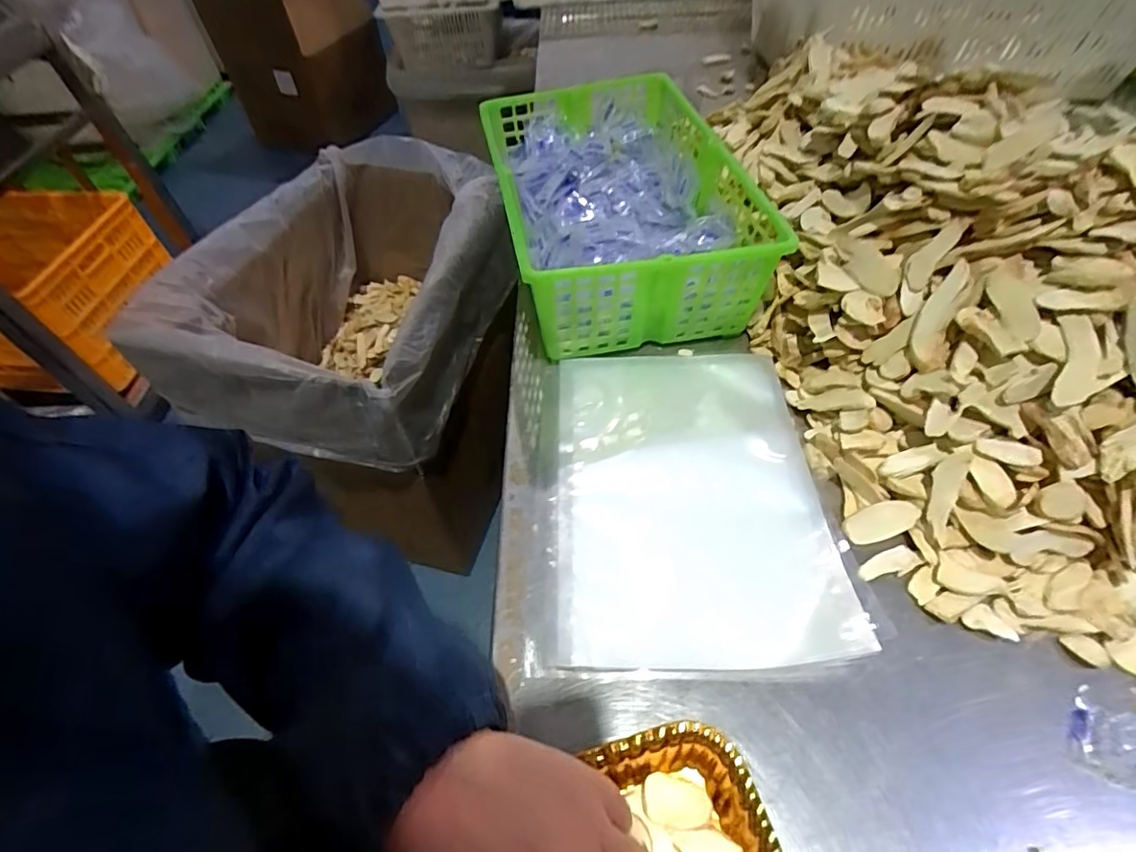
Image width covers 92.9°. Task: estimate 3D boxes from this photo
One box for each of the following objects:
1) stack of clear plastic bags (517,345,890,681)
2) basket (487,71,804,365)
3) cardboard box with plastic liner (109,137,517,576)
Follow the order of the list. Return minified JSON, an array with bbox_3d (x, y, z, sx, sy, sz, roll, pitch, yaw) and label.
[{"bbox_3d":[0.081,0.040,0.389,0.199,0.017,0.259,0,53,1],"label":"stack of clear plastic bags"},{"bbox_3d":[0.043,-0.230,0.541,0.213,0.093,0.347,-8,53,-5],"label":"basket"},{"bbox_3d":[-0.338,-0.193,0.956,0.483,0.324,0.610,7,53,9],"label":"cardboard box with plastic liner"}]

